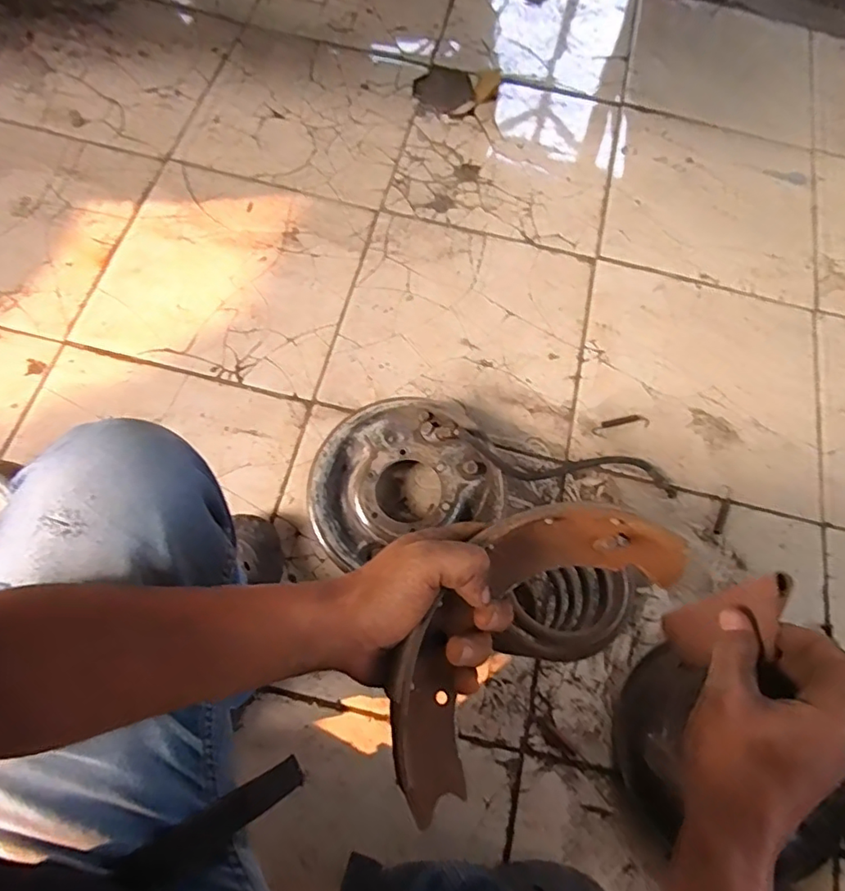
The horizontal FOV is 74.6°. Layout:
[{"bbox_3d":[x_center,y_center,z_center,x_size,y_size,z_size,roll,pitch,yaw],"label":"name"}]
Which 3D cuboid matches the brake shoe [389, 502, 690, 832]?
[{"bbox_3d":[0.060,0.100,0.325,0.220,0.030,0.098,-38,75,-21],"label":"brake shoe"}]

